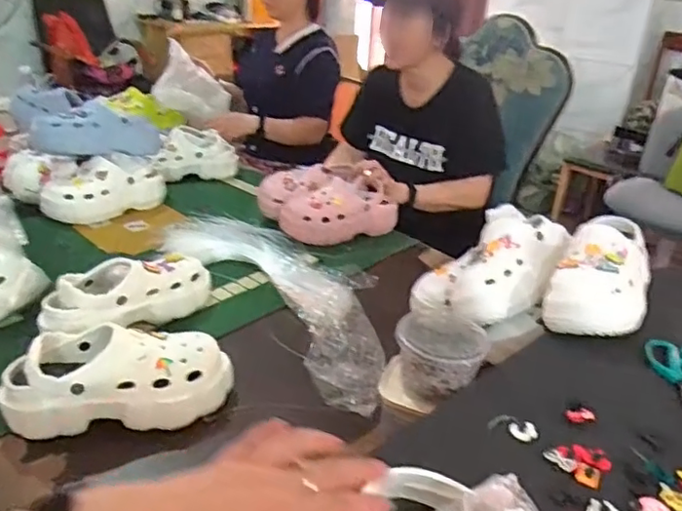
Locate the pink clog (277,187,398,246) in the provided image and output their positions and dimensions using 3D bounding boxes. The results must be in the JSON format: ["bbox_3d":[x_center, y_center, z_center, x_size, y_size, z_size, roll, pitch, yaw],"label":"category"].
[{"bbox_3d":[0.004,-0.097,1.300,0.261,0.105,0.108,-11,30,-26],"label":"pink clog"}]

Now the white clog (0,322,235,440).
[{"bbox_3d":[-0.281,0.153,0.762,0.272,0.091,0.112,-6,28,-18],"label":"white clog"}]

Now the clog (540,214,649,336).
[{"bbox_3d":[0.388,0.031,0.869,0.119,0.118,0.229,19,31,28],"label":"clog"}]

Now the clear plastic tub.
[{"bbox_3d":[0.123,0.129,0.764,0.103,0.070,0.098,3,27,-1],"label":"clear plastic tub"}]

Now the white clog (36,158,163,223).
[{"bbox_3d":[-0.521,-0.149,1.296,0.111,0.109,0.253,23,32,33],"label":"white clog"}]

